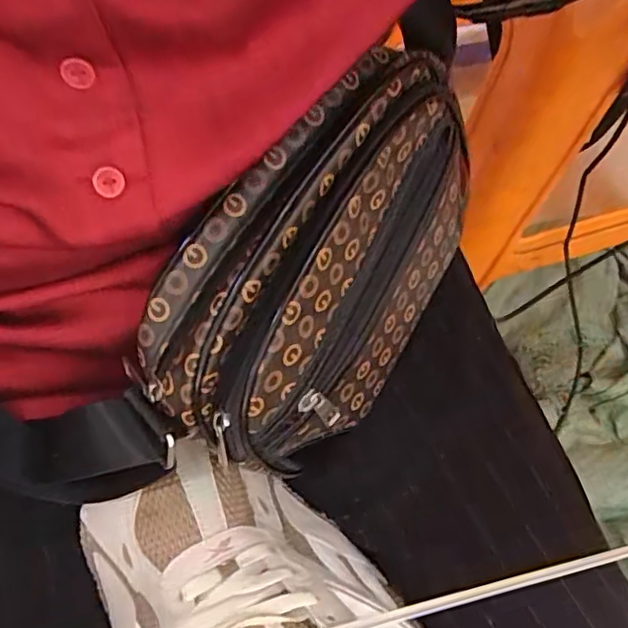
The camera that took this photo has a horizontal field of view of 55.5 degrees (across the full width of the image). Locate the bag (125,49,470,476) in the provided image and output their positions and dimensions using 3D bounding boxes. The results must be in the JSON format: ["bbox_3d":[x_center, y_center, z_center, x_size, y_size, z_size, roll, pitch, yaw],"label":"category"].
[{"bbox_3d":[0.000,-0.028,0.308,0.085,0.135,0.216,16,77,39],"label":"bag"}]

